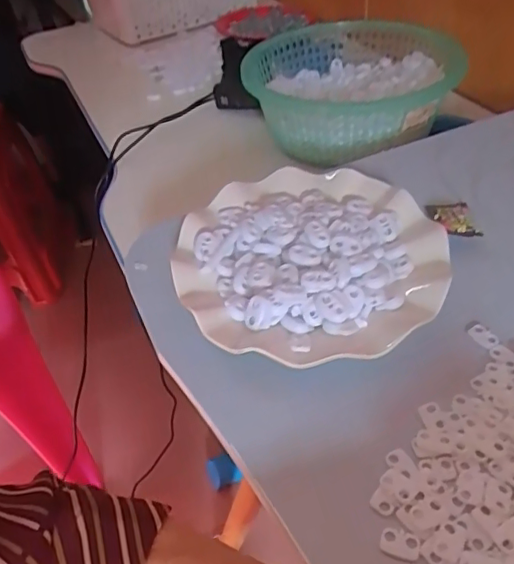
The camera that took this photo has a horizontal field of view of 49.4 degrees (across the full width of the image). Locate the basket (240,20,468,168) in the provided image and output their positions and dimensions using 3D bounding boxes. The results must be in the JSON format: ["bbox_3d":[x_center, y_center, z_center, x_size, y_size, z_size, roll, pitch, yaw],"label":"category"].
[{"bbox_3d":[0.097,-0.219,0.623,0.208,0.077,0.208,-11,43,-4],"label":"basket"}]

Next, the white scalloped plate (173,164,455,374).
[{"bbox_3d":[0.037,-0.017,0.375,0.172,0.030,0.171,-4,43,4],"label":"white scalloped plate"}]

